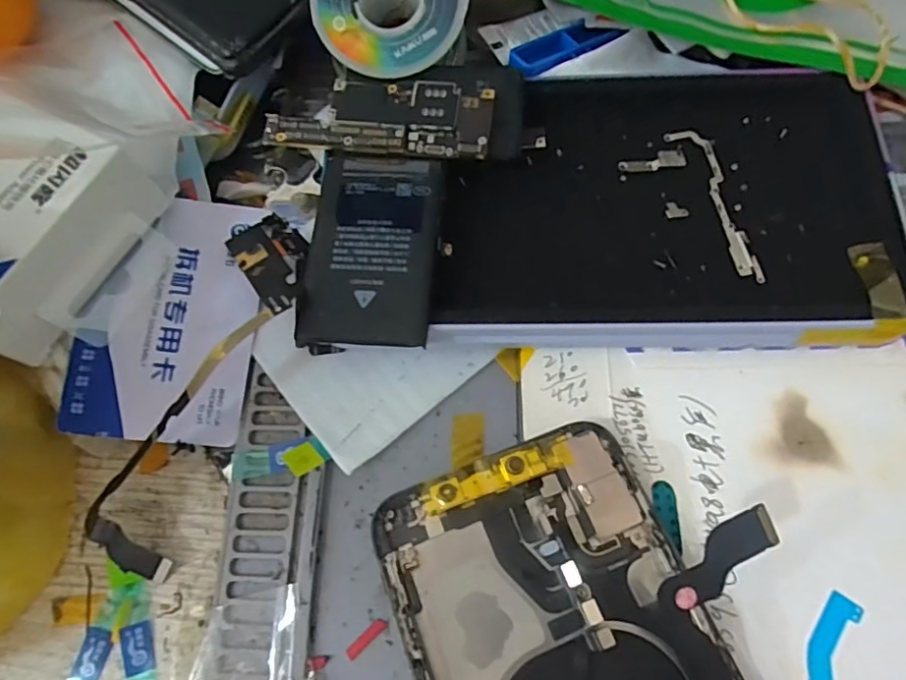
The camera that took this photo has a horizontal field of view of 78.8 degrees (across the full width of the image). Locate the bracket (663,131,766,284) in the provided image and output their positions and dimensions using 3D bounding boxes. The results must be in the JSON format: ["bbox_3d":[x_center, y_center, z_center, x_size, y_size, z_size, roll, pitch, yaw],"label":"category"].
[{"bbox_3d":[0.092,-0.048,0.187,0.013,0.004,0.062,-18,70,-4],"label":"bracket"}]

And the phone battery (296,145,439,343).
[{"bbox_3d":[-0.026,-0.031,0.177,0.041,0.007,0.068,3,70,3],"label":"phone battery"}]

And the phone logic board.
[{"bbox_3d":[-0.025,-0.078,0.189,0.076,0.004,0.027,5,70,4],"label":"phone logic board"}]

